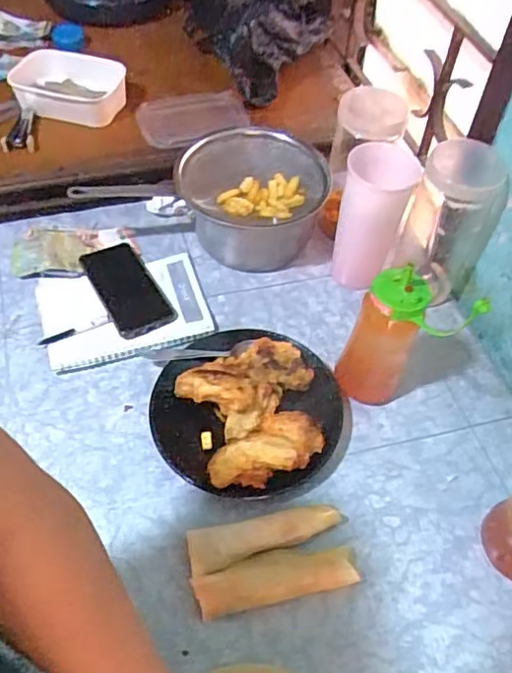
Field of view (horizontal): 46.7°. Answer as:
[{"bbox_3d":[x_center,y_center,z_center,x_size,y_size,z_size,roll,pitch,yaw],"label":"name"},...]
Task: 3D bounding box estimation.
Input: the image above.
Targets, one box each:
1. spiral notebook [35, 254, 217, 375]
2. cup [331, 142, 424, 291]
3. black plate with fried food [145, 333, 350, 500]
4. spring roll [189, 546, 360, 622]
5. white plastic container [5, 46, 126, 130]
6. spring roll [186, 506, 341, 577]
[{"bbox_3d":[-0.174,-0.037,0.785,0.212,0.012,0.155,-16,55,-14],"label":"spiral notebook"},{"bbox_3d":[0.147,-0.154,0.770,0.079,0.214,0.077,1,53,-2],"label":"cup"},{"bbox_3d":[-0.003,0.076,0.683,0.224,0.059,0.207,1,53,-2],"label":"black plate with fried food"},{"bbox_3d":[0.020,0.236,0.585,0.159,0.027,0.047,-9,54,-10],"label":"spring roll"},{"bbox_3d":[-0.289,-0.390,0.927,0.179,0.056,0.107,13,53,8],"label":"white plastic container"},{"bbox_3d":[0.006,0.201,0.608,0.154,0.029,0.043,-14,54,-13],"label":"spring roll"}]

